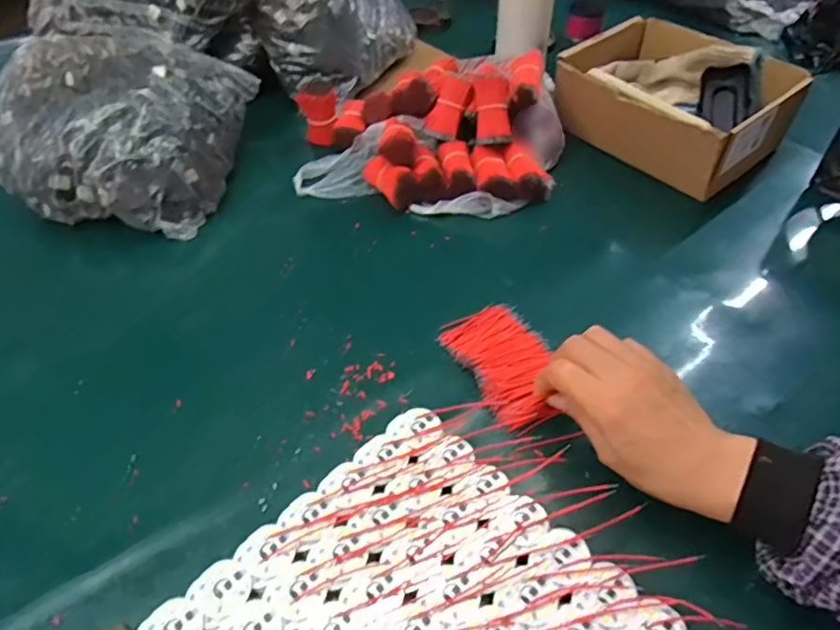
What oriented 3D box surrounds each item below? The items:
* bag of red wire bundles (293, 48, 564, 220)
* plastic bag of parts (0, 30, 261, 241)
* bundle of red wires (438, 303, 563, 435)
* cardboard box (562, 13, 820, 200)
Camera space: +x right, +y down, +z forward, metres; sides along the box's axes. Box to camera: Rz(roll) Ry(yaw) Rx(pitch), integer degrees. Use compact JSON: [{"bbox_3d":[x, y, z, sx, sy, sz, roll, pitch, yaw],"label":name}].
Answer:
[{"bbox_3d":[0.012,-0.218,0.648,0.291,0.097,0.217,7,47,4],"label":"bag of red wire bundles"},{"bbox_3d":[-0.316,-0.195,0.610,0.224,0.140,0.201,6,47,3],"label":"plastic bag of parts"},{"bbox_3d":[0.069,0.035,0.460,0.072,0.023,0.121,-15,50,-16],"label":"bundle of red wires"},{"bbox_3d":[0.285,-0.243,0.669,0.172,0.104,0.231,-31,56,-27],"label":"cardboard box"}]

